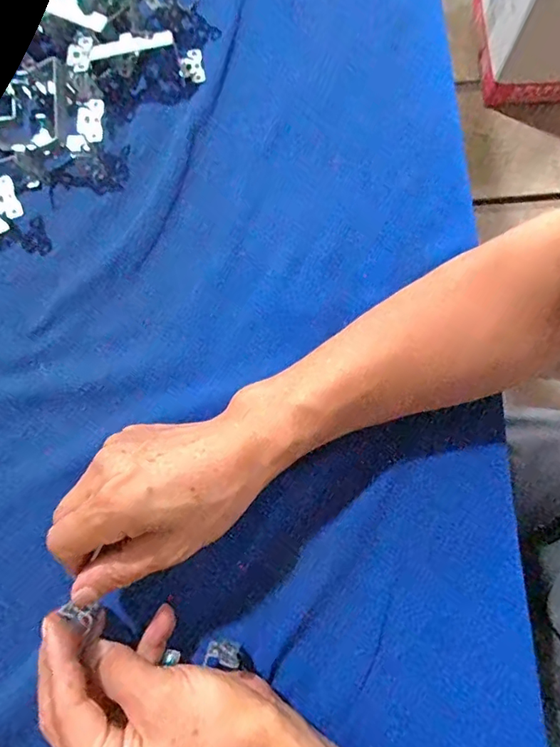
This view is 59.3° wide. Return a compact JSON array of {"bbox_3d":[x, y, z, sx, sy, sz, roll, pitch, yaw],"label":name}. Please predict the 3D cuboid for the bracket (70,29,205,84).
[{"bbox_3d":[-0.111,-0.244,0.384,0.097,0.032,0.029,-10,82,0],"label":"bracket"}]

